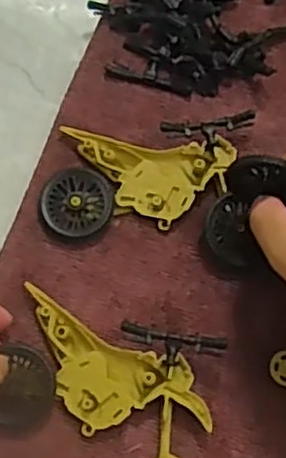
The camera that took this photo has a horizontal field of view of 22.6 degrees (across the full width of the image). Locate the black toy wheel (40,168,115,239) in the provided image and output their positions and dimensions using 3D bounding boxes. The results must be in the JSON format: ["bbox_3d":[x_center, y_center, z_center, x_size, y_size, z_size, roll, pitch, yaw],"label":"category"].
[{"bbox_3d":[-0.034,-0.013,0.368,0.036,0.008,0.034,0,70,1],"label":"black toy wheel"}]

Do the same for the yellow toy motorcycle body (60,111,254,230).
[{"bbox_3d":[0.009,-0.029,0.368,0.091,0.015,0.053,-4,70,0],"label":"yellow toy motorcycle body"}]

